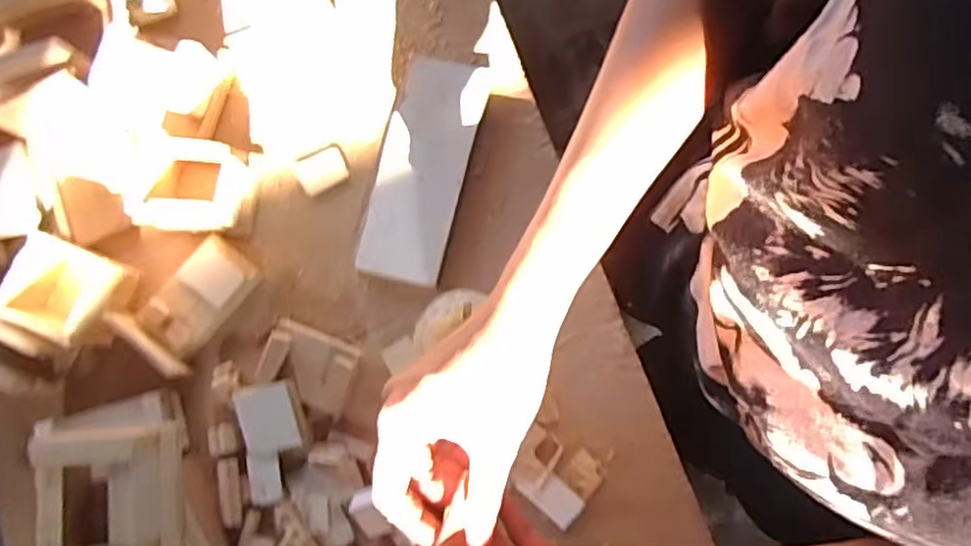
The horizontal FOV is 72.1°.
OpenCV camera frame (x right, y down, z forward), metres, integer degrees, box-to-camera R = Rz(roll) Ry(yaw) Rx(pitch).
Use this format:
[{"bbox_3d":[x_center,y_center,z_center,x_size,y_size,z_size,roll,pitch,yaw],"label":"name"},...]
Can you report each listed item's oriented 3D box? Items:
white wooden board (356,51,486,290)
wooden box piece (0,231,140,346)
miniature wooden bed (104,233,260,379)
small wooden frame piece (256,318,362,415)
[{"bbox_3d":[-0.052,-0.088,0.558,0.069,0.020,0.189,14,82,6],"label":"white wooden board"},{"bbox_3d":[-0.335,0.014,0.535,0.080,0.040,0.071,22,83,7],"label":"wooden box piece"},{"bbox_3d":[-0.238,0.024,0.542,0.068,0.024,0.105,43,83,8],"label":"miniature wooden bed"},{"bbox_3d":[-0.140,0.073,0.531,0.067,0.031,0.054,22,83,7],"label":"small wooden frame piece"}]

